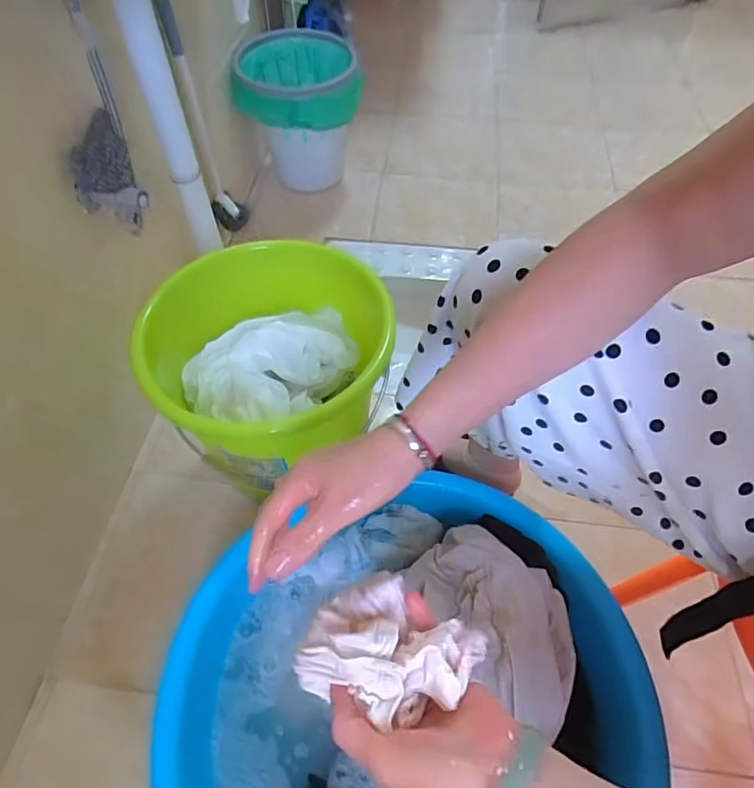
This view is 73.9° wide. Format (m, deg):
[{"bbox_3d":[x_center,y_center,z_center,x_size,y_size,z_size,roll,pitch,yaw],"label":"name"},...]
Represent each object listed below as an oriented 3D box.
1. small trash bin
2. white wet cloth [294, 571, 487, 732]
[{"bbox_3d":[-0.182,-0.640,1.156,0.254,0.282,0.301,-11,58,-7],"label":"small trash bin"},{"bbox_3d":[0.006,0.167,0.327,0.101,0.037,0.089,31,62,18],"label":"white wet cloth"}]

